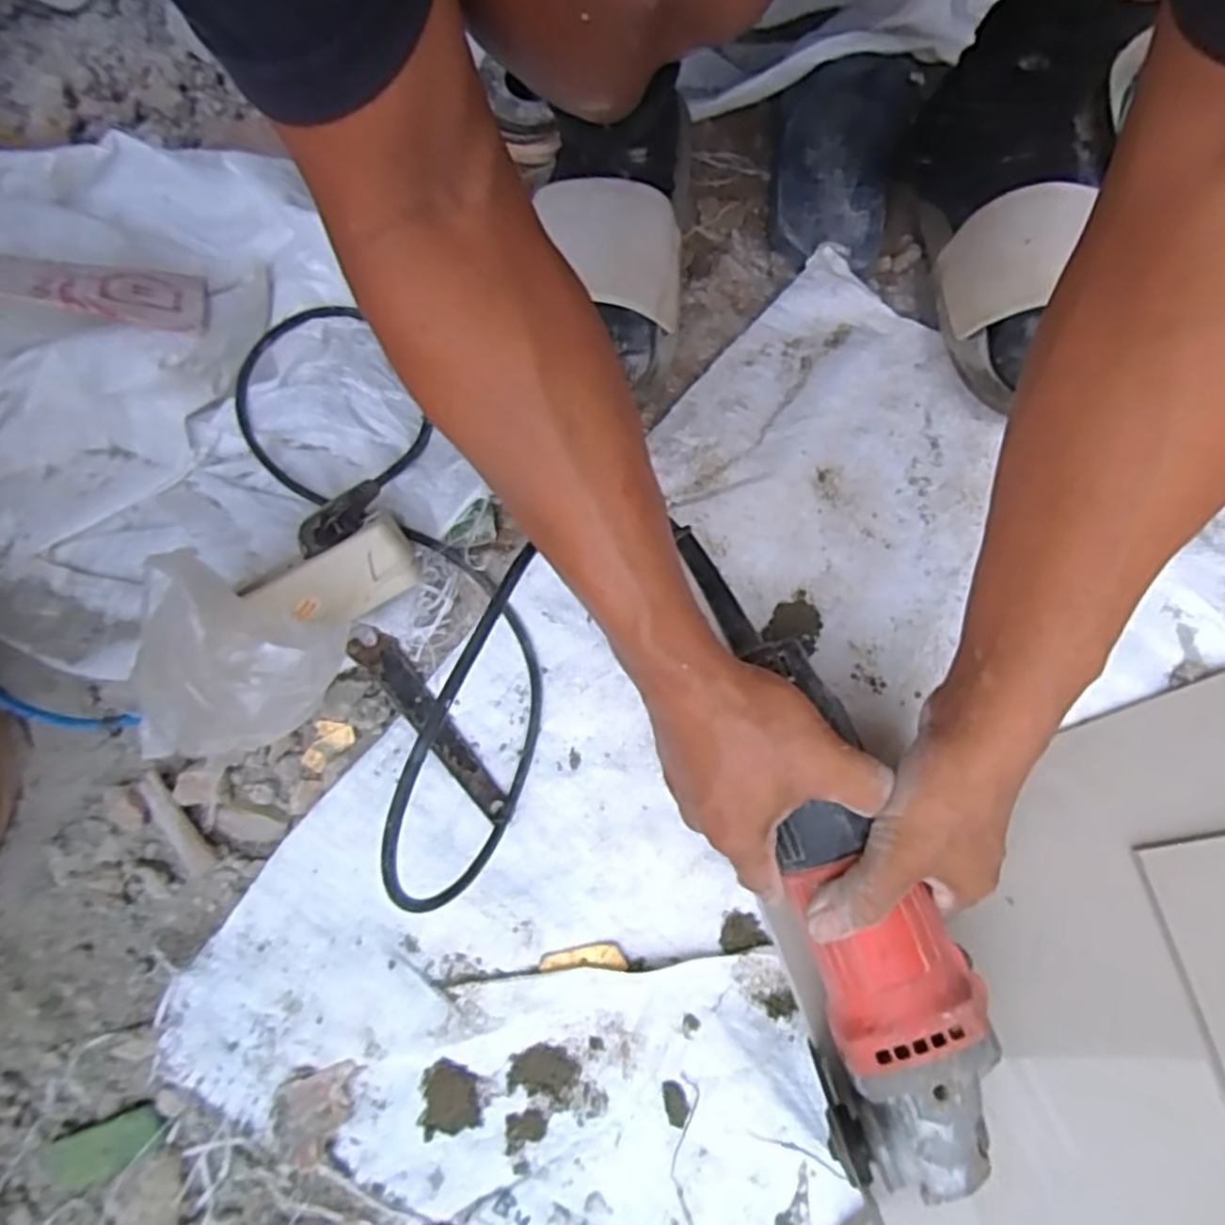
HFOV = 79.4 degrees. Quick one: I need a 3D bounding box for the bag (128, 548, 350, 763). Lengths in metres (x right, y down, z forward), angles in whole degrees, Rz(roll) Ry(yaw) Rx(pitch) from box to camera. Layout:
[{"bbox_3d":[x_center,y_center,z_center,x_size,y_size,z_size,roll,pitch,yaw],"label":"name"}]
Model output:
[{"bbox_3d":[-0.177,0.021,0.340,0.089,0.071,0.088,10,71,6],"label":"bag"}]

